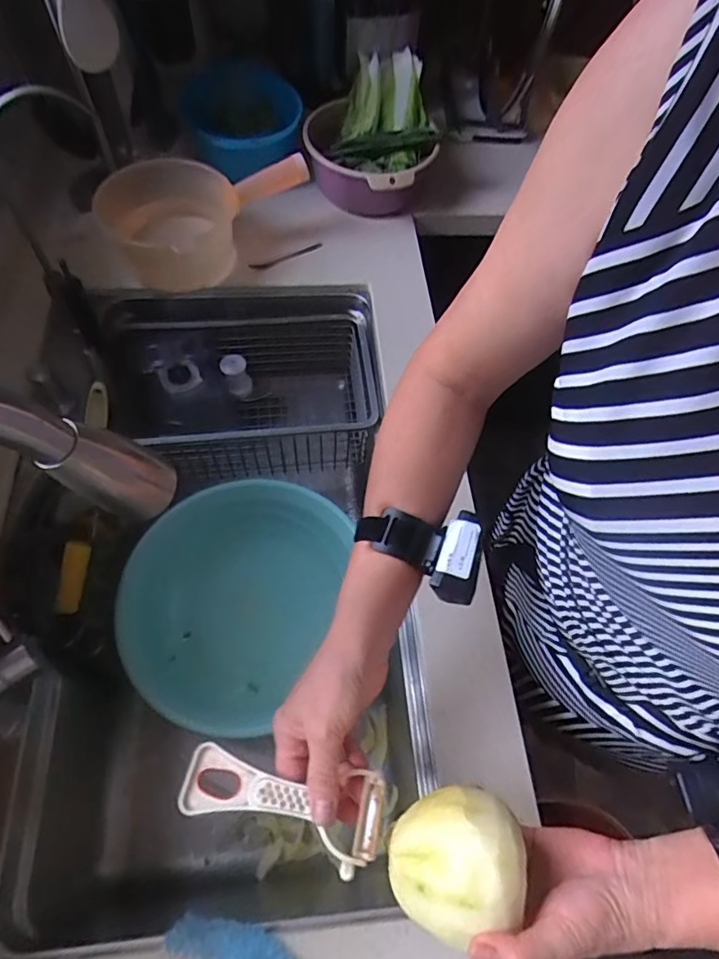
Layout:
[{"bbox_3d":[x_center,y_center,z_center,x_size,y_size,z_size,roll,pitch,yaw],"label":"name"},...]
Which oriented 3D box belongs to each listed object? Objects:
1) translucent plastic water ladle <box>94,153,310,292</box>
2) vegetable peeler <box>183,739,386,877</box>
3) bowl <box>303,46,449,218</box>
[{"bbox_3d":[-0.225,-0.392,0.797,0.272,0.119,0.172,-34,69,-20],"label":"translucent plastic water ladle"},{"bbox_3d":[-0.057,0.232,0.391,0.145,0.018,0.060,12,62,11],"label":"vegetable peeler"},{"bbox_3d":[0.020,-0.548,0.869,0.200,0.129,0.241,2,62,-2],"label":"bowl"}]

